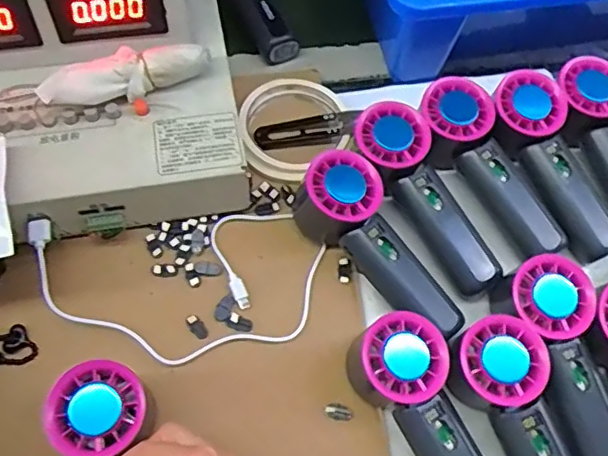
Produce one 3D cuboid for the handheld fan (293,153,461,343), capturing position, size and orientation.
[{"bbox_3d":[0.049,0.016,0.432,0.066,0.053,0.143,-34,70,-18],"label":"handheld fan"}]

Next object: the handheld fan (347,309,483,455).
[{"bbox_3d":[0.083,0.133,0.393,0.060,0.054,0.158,-26,81,-15],"label":"handheld fan"}]

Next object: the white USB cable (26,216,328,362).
[{"bbox_3d":[-0.083,0.042,0.435,0.204,0.024,0.108,-5,72,-16],"label":"white USB cable"}]

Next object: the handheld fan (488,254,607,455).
[{"bbox_3d":[0.175,0.101,0.406,0.067,0.056,0.153,-13,65,-9],"label":"handheld fan"}]

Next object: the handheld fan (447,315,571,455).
[{"bbox_3d":[0.146,0.136,0.390,0.052,0.041,0.154,-20,79,-12],"label":"handheld fan"}]

